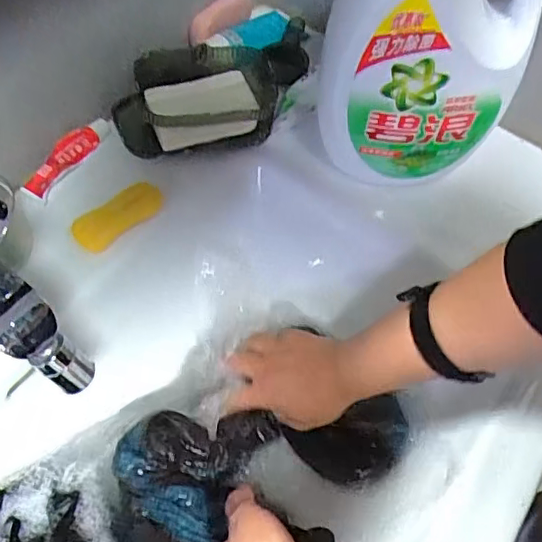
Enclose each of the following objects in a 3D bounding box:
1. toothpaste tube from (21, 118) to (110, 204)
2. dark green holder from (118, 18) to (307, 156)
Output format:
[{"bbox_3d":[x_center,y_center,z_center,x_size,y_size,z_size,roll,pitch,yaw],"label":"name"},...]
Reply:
[{"bbox_3d":[-0.195,-0.112,0.556,0.019,0.027,0.104,28,61,12],"label":"toothpaste tube"},{"bbox_3d":[-0.052,-0.173,0.582,0.206,0.075,0.102,-15,61,-13],"label":"dark green holder"}]

